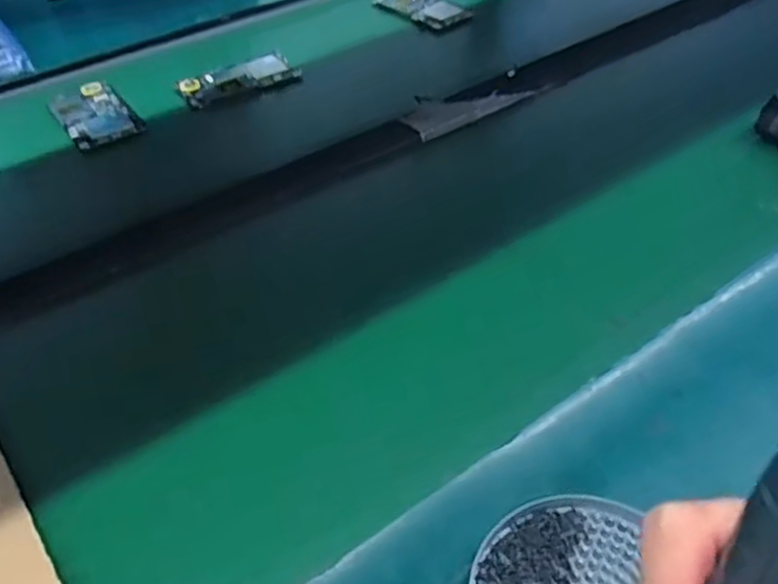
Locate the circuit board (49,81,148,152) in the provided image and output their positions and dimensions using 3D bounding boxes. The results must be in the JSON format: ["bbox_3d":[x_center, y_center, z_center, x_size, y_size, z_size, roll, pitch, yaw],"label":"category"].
[{"bbox_3d":[-0.295,-0.180,0.741,0.065,0.007,0.112,-25,47,-24],"label":"circuit board"}]

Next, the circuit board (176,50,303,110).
[{"bbox_3d":[-0.158,-0.228,0.787,0.126,0.010,0.061,-19,45,-19],"label":"circuit board"}]

